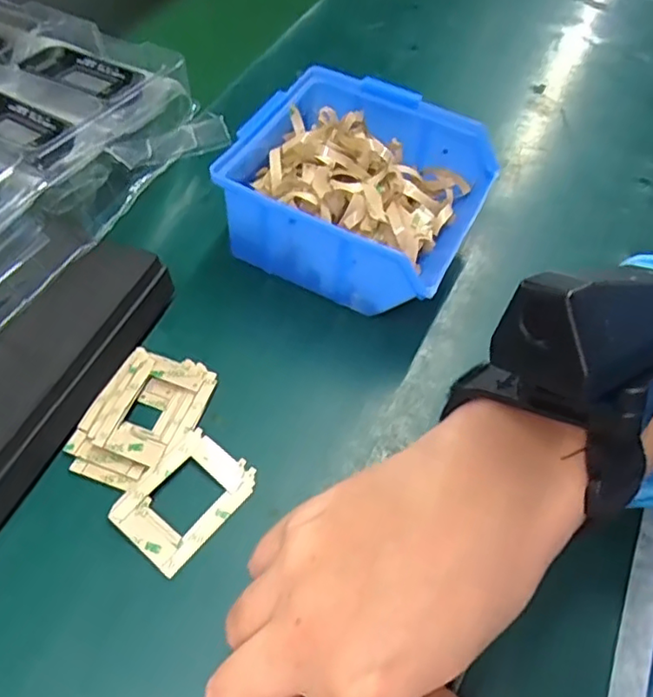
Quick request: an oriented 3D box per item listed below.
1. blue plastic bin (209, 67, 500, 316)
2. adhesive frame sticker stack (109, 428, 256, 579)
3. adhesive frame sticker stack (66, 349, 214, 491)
[{"bbox_3d":[0.018,-0.087,0.356,0.131,0.069,0.124,27,57,14],"label":"blue plastic bin"},{"bbox_3d":[-0.064,0.067,0.276,0.041,0.006,0.058,34,60,18],"label":"adhesive frame sticker stack"},{"bbox_3d":[-0.090,0.033,0.298,0.049,0.005,0.072,22,56,11],"label":"adhesive frame sticker stack"}]

